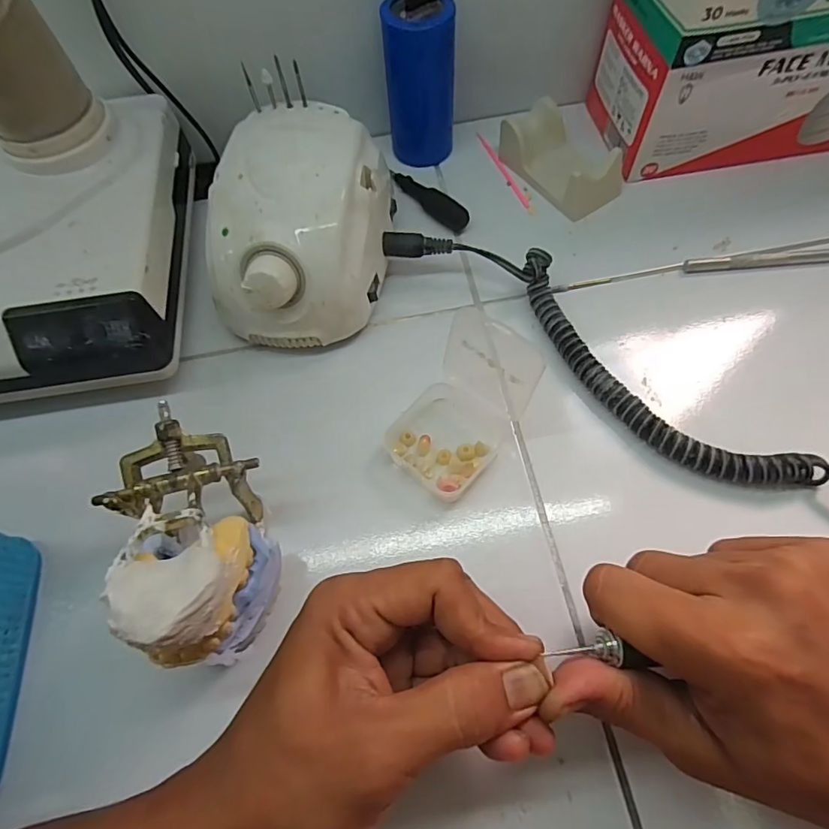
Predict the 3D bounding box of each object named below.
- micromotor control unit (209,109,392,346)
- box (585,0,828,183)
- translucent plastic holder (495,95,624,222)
[{"bbox_3d":[-0.070,-0.117,0.321,0.096,0.087,0.131,4,64,6],"label":"micromotor control unit"},{"bbox_3d":[0.243,-0.247,0.361,0.194,0.080,0.095,-10,63,-1],"label":"box"},{"bbox_3d":[0.110,-0.193,0.380,0.052,0.032,0.092,-33,66,-12],"label":"translucent plastic holder"}]

